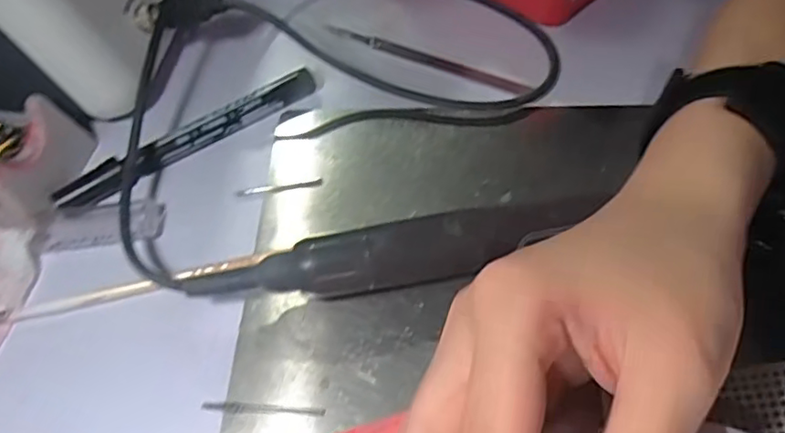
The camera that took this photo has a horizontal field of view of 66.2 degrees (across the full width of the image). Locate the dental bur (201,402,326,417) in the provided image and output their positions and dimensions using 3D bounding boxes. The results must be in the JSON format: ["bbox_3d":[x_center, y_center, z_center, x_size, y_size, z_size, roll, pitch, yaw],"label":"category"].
[{"bbox_3d":[-0.052,0.077,0.243,0.050,0.004,0.004,2,56,4],"label":"dental bur"}]

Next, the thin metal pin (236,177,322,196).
[{"bbox_3d":[-0.057,-0.015,0.305,0.043,0.004,0.005,-6,56,-2],"label":"thin metal pin"}]

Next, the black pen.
[{"bbox_3d":[-0.106,-0.042,0.319,0.142,0.014,0.016,-30,60,-17],"label":"black pen"}]

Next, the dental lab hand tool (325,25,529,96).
[{"bbox_3d":[0.018,-0.094,0.355,0.128,0.004,0.009,22,60,16],"label":"dental lab hand tool"}]

